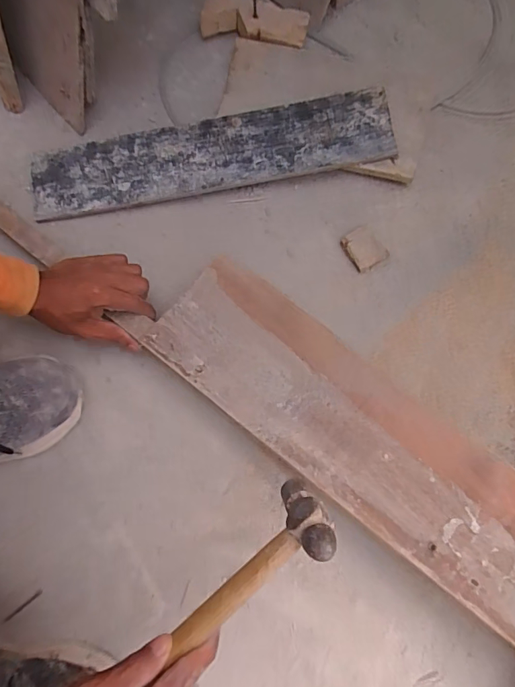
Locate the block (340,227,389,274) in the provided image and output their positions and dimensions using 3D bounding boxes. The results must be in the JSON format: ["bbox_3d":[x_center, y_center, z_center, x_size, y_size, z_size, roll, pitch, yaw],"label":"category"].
[{"bbox_3d":[0.139,-0.124,0.584,0.043,0.014,0.053,-37,82,-7],"label":"block"}]

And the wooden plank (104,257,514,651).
[{"bbox_3d":[0.142,0.125,0.477,0.595,0.022,0.142,37,81,8],"label":"wooden plank"}]

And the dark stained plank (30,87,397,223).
[{"bbox_3d":[-0.066,-0.250,0.594,0.476,0.014,0.098,-9,84,3],"label":"dark stained plank"}]

